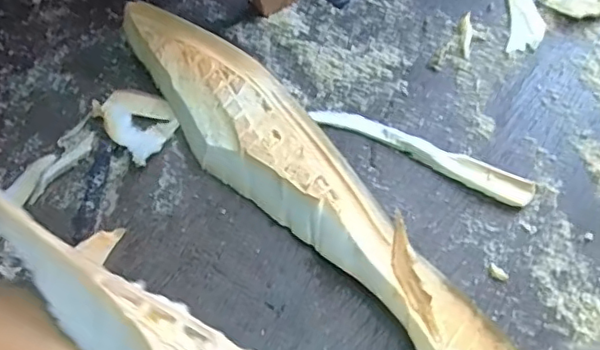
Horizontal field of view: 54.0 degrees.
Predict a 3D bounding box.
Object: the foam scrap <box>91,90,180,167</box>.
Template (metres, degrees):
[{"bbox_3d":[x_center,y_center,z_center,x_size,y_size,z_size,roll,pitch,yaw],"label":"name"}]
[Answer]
[{"bbox_3d":[-0.182,-0.061,0.669,0.071,0.021,0.099,-39,71,-19],"label":"foam scrap"}]

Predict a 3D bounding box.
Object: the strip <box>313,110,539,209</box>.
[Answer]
[{"bbox_3d":[0.140,-0.028,0.677,0.257,0.012,0.038,25,65,10],"label":"strip"}]

